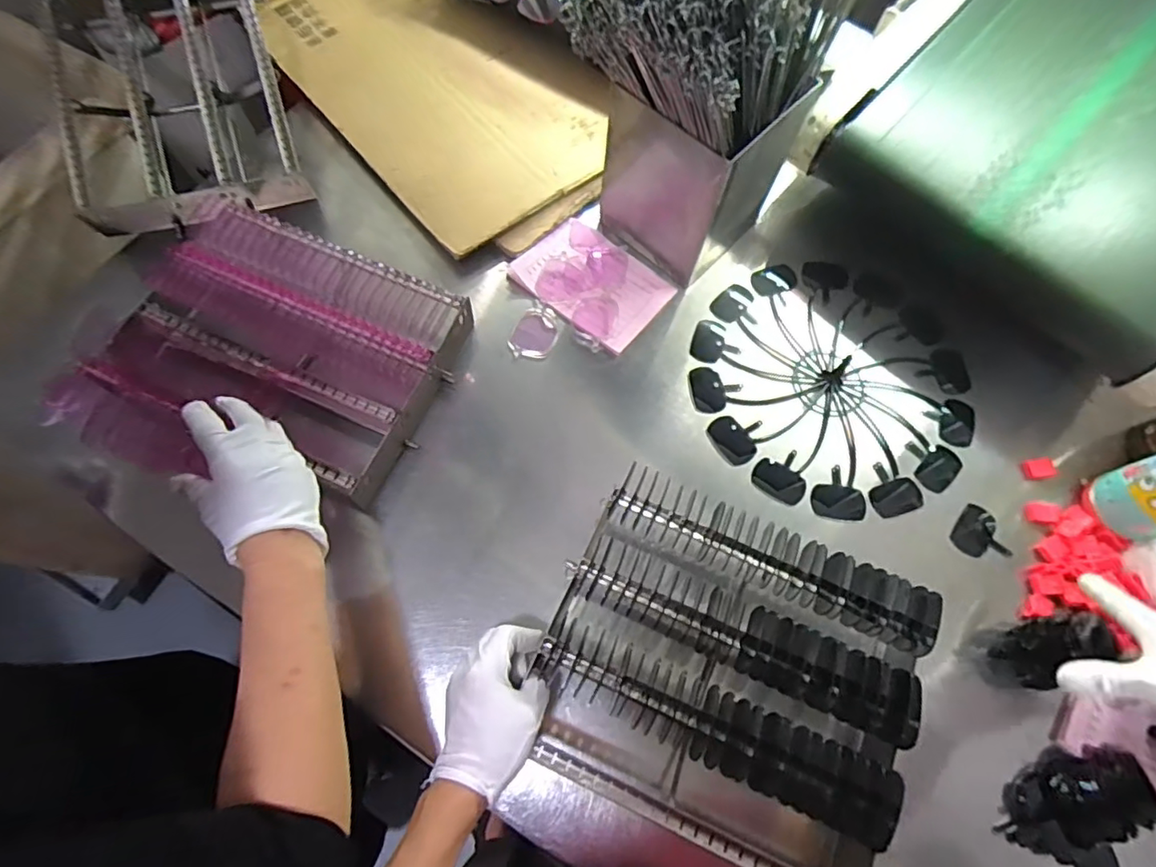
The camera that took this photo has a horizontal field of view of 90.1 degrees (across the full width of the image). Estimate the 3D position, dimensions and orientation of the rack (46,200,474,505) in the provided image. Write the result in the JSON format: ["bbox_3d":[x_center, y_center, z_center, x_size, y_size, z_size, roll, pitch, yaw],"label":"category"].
[{"bbox_3d":[-0.331,-0.078,0.610,0.340,0.107,0.287,21,69,6],"label":"rack"}]

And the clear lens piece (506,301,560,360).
[{"bbox_3d":[-0.051,-0.123,0.690,0.052,0.005,0.075,13,68,3],"label":"clear lens piece"}]

